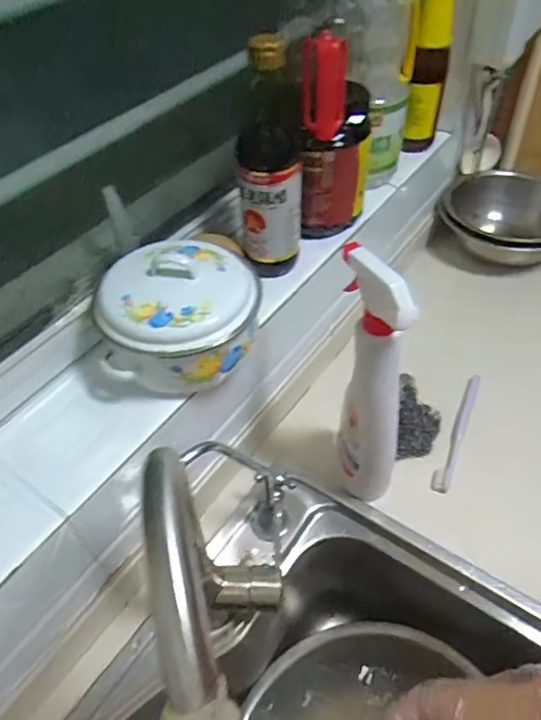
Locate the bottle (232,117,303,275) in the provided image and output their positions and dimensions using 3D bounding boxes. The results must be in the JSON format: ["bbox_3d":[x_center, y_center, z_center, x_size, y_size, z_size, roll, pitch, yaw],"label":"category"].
[{"bbox_3d":[0.002,-0.181,0.611,0.075,0.150,0.073,-6,47,0],"label":"bottle"}]

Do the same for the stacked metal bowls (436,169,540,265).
[{"bbox_3d":[0.410,-0.240,0.953,0.222,0.106,0.214,-2,47,3],"label":"stacked metal bowls"}]

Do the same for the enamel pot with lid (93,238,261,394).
[{"bbox_3d":[-0.087,-0.047,0.523,0.146,0.087,0.129,-6,47,-1],"label":"enamel pot with lid"}]

